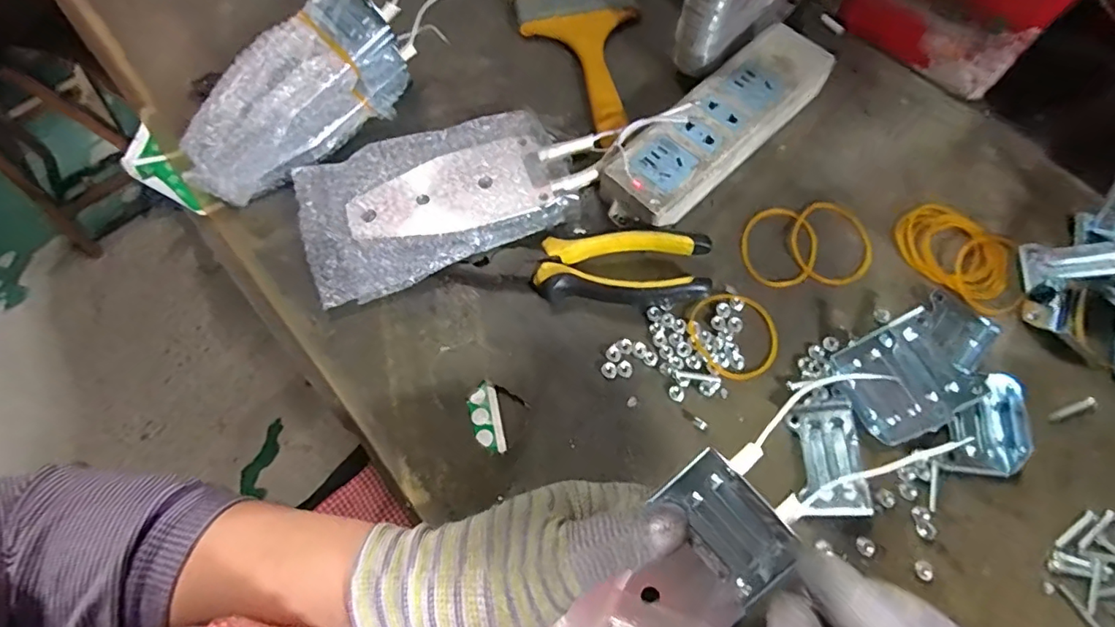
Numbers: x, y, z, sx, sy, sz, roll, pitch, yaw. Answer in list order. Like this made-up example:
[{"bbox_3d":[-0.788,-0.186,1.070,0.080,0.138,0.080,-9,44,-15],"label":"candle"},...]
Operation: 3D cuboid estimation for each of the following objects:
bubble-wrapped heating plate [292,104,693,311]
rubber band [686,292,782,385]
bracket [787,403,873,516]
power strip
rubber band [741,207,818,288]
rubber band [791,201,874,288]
[{"bbox_3d":[-0.050,-0.084,0.354,0.230,0.027,0.092,-19,70,-5],"label":"bubble-wrapped heating plate"},{"bbox_3d":[0.110,0.013,0.331,0.053,0.004,0.056,-1,69,2],"label":"rubber band"},{"bbox_3d":[0.151,0.080,0.295,0.033,0.015,0.058,-1,69,2],"label":"bracket"},{"bbox_3d":[0.108,-0.126,0.367,0.181,0.033,0.056,-42,74,-13],"label":"power strip"},{"bbox_3d":[0.146,-0.045,0.351,0.047,0.004,0.059,19,71,9],"label":"rubber band"},{"bbox_3d":[0.181,-0.046,0.350,0.054,0.004,0.057,33,74,13],"label":"rubber band"}]

